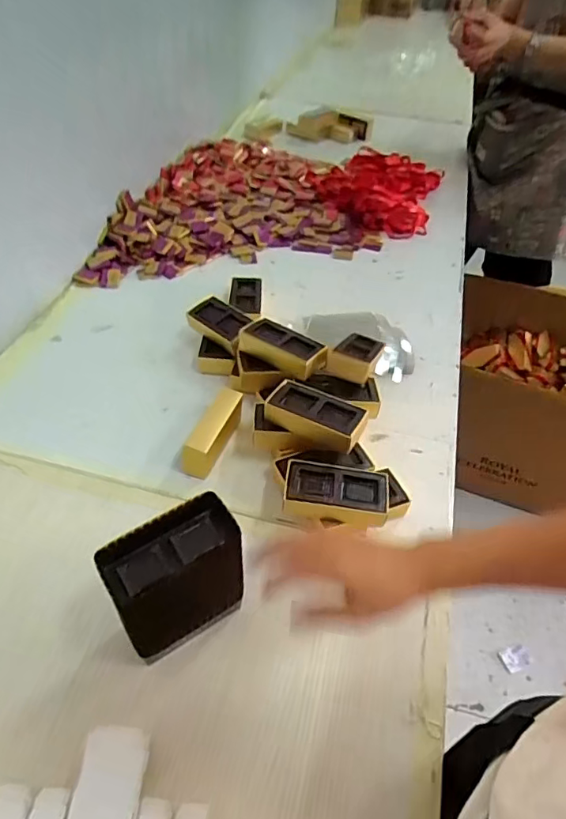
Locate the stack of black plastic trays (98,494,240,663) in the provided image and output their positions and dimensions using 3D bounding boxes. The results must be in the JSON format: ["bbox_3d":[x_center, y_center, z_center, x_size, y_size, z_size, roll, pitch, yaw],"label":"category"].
[{"bbox_3d":[-0.097,0.161,0.494,0.116,0.139,0.061,-23,53,-25],"label":"stack of black plastic trays"}]

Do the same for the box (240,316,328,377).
[{"bbox_3d":[-0.001,-0.087,0.734,0.119,0.033,0.055,27,50,22],"label":"box"}]

